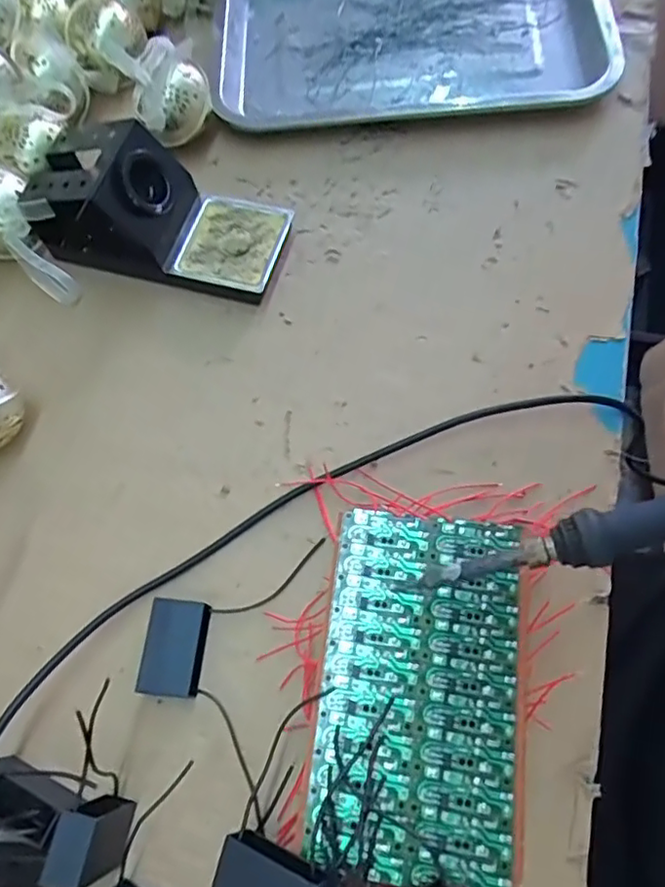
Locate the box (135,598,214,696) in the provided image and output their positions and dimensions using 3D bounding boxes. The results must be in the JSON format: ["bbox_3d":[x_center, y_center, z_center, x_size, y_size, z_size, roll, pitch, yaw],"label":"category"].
[{"bbox_3d":[-0.084,0.109,0.328,0.031,0.016,0.047,3,69,4],"label":"box"}]

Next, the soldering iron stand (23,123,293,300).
[{"bbox_3d":[-0.118,-0.157,0.403,0.167,0.074,0.072,13,70,8],"label":"soldering iron stand"}]

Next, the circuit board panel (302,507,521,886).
[{"bbox_3d":[0.041,0.112,0.286,0.089,0.005,0.158,6,69,5],"label":"circuit board panel"}]

